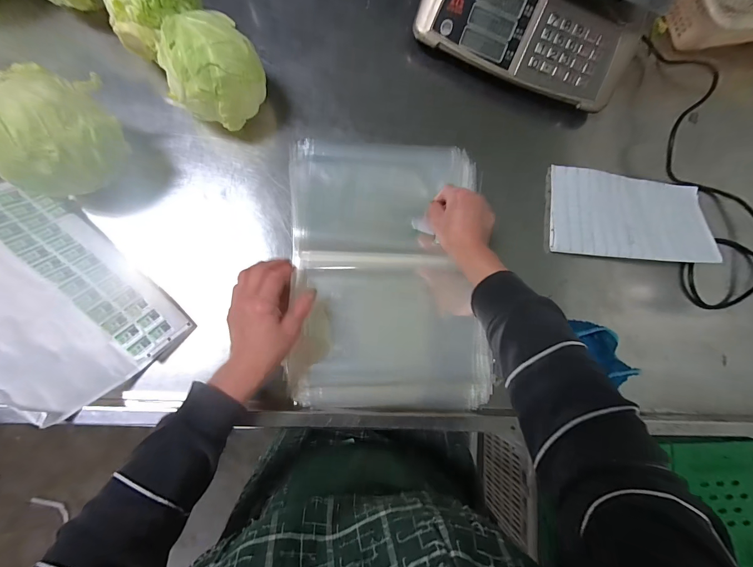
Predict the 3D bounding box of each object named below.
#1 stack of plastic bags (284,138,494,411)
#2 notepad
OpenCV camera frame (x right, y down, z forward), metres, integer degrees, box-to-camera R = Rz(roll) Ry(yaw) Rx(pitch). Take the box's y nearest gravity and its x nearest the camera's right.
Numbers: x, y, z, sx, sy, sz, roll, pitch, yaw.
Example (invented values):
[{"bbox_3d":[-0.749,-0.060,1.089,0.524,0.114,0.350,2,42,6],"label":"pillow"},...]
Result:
[{"bbox_3d":[0.017,-0.020,0.476,0.268,0.041,0.384,1,80,-11],"label":"stack of plastic bags"},{"bbox_3d":[0.425,-0.112,0.546,0.274,0.029,0.147,5,84,-7],"label":"notepad"}]

